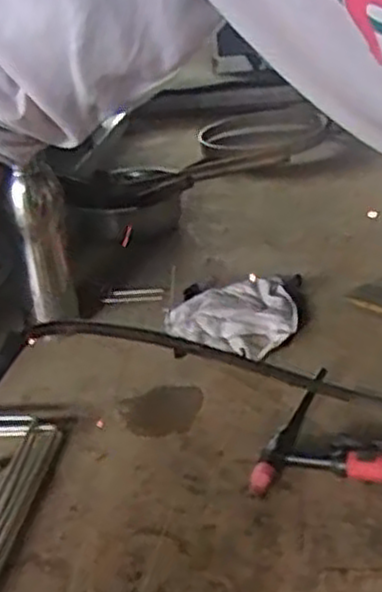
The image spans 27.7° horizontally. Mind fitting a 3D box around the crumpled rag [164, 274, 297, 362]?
[{"bbox_3d":[0.057,0.022,0.887,0.136,0.026,0.151,16,33,37],"label":"crumpled rag"}]

